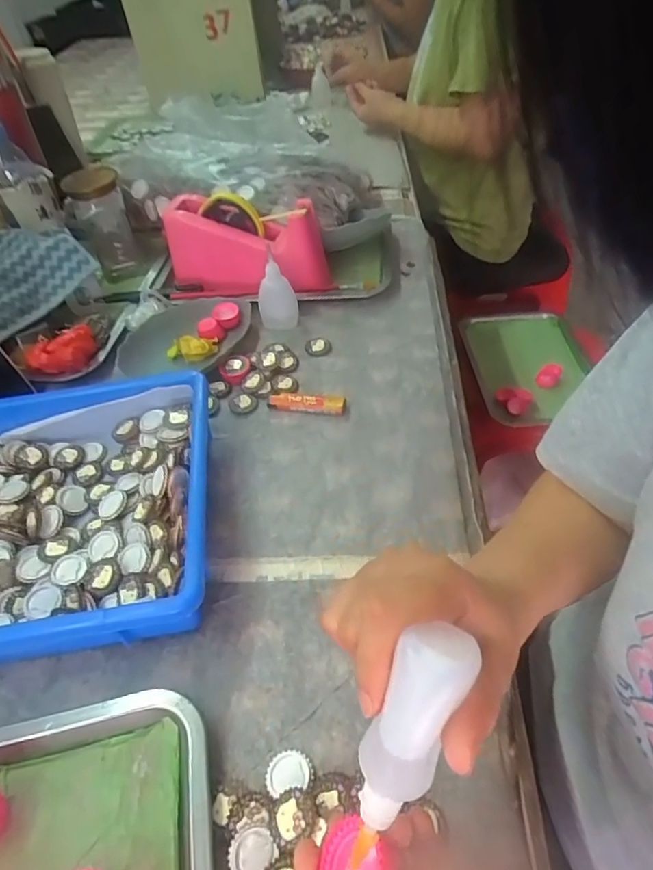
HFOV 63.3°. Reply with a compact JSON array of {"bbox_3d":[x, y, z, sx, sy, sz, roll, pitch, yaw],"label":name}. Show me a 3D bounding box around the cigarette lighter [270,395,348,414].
[{"bbox_3d":[-0.020,-0.032,0.538,0.079,0.013,0.016,4,47,9],"label":"cigarette lighter"}]

